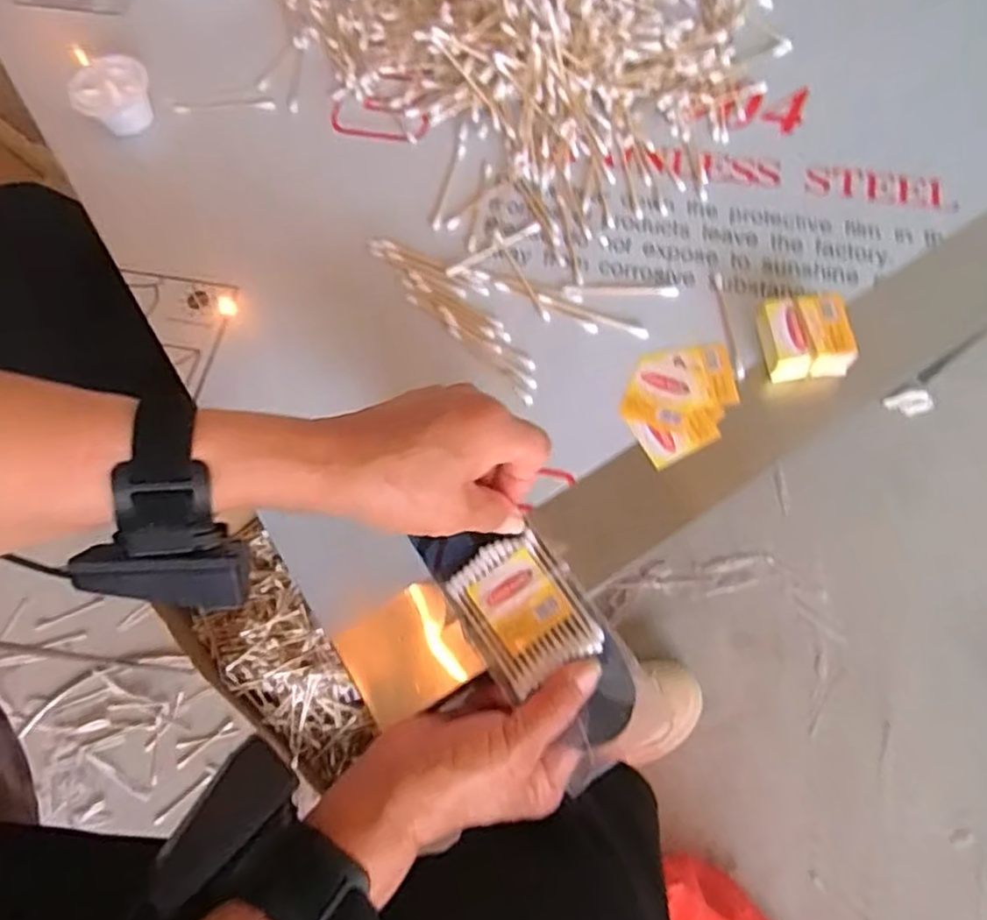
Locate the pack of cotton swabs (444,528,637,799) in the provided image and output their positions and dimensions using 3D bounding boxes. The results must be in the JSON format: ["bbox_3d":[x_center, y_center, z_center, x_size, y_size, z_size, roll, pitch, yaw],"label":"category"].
[{"bbox_3d":[0.030,0.097,0.365,0.062,0.007,0.121,-37,72,-11],"label":"pack of cotton swabs"}]

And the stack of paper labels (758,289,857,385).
[{"bbox_3d":[0.181,-0.071,0.412,0.050,0.025,0.046,-5,69,0],"label":"stack of paper labels"}]

